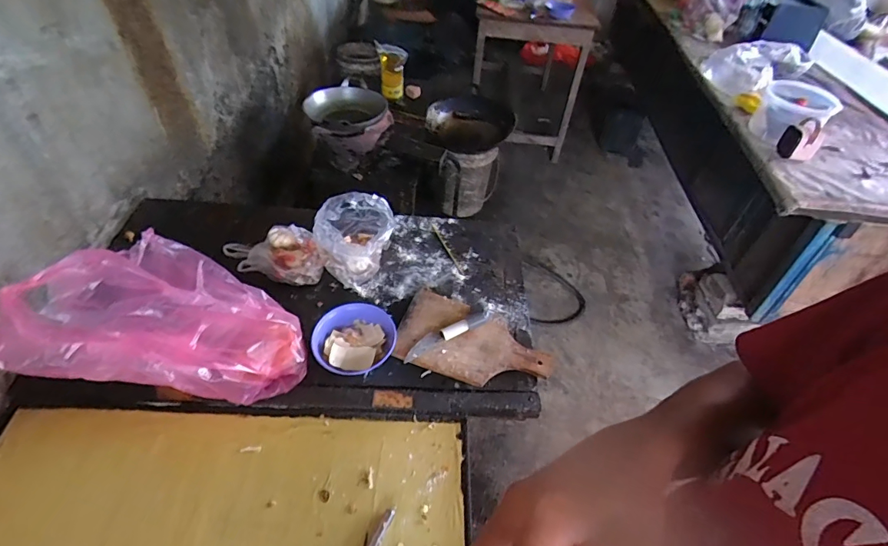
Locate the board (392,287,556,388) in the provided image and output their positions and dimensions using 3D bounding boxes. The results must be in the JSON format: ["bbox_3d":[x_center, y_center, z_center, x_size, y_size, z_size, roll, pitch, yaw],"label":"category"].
[{"bbox_3d":[0.061,0.130,0.851,0.288,0.022,0.168,16,47,10],"label":"board"}]

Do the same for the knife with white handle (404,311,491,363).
[{"bbox_3d":[0.007,0.111,0.839,0.183,0.022,0.029,-23,52,-25],"label":"knife with white handle"}]

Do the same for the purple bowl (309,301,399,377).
[{"bbox_3d":[-0.159,0.126,0.814,0.128,0.075,0.136,3,46,-3],"label":"purple bowl"}]

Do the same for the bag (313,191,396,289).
[{"bbox_3d":[-0.185,-0.072,0.932,0.154,0.151,0.131,-7,47,-12],"label":"bag"}]

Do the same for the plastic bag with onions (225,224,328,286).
[{"bbox_3d":[-0.336,-0.038,0.949,0.176,0.060,0.123,16,47,10],"label":"plastic bag with onions"}]

